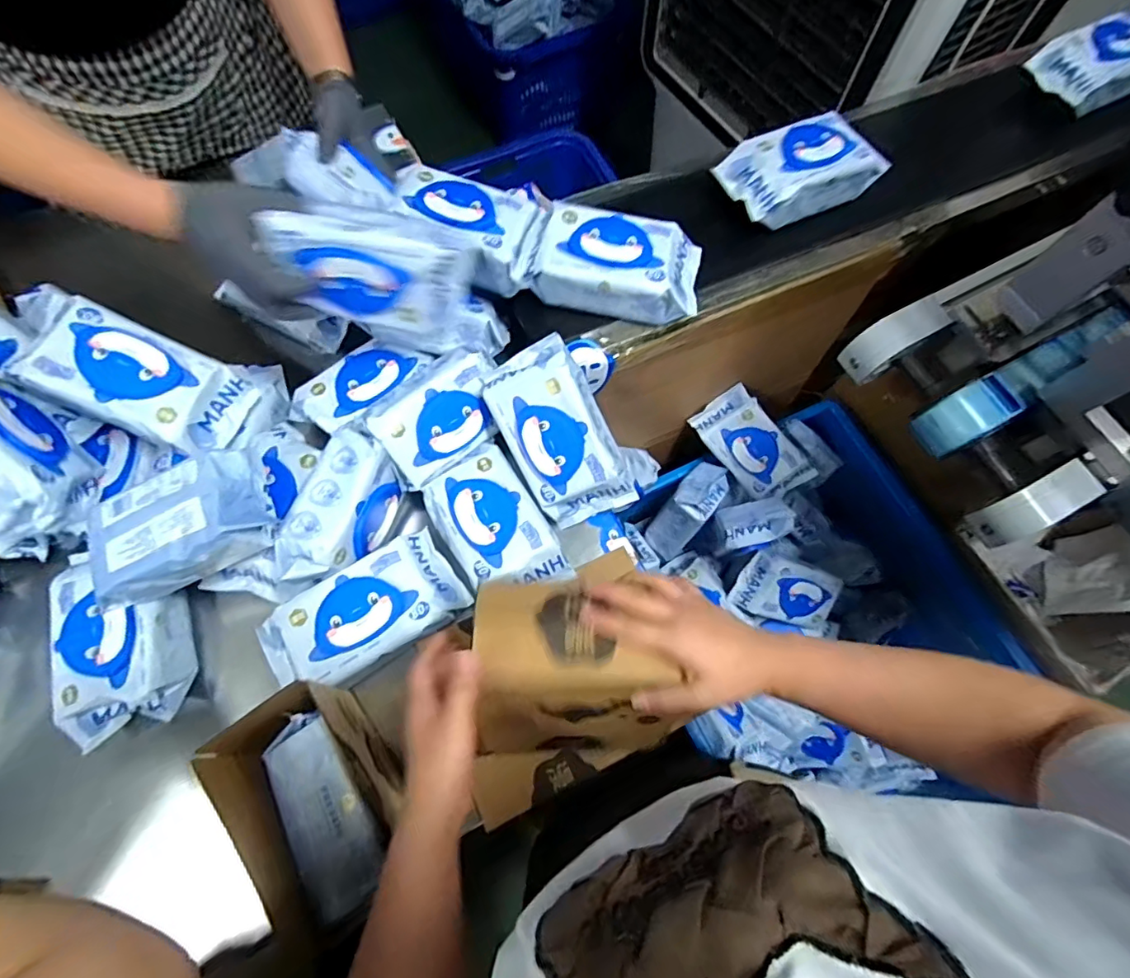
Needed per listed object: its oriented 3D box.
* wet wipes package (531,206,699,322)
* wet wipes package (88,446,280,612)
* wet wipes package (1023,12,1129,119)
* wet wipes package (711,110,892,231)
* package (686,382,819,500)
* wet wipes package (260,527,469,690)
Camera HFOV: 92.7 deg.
[{"bbox_3d":[0.068,-0.276,0.661,0.192,0.065,0.108,9,71,2],"label":"wet wipes package"},{"bbox_3d":[-0.408,0.042,0.569,0.181,0.070,0.111,-26,73,-10],"label":"wet wipes package"},{"bbox_3d":[0.834,-0.675,0.846,0.182,0.074,0.116,-18,72,-7],"label":"wet wipes package"},{"bbox_3d":[0.322,-0.440,0.743,0.213,0.066,0.120,-30,74,-11],"label":"wet wipes package"},{"bbox_3d":[0.336,-0.072,0.953,0.115,0.053,0.220,-40,89,18],"label":"package"},{"bbox_3d":[-0.227,0.143,0.611,0.214,0.049,0.108,-33,74,-12],"label":"wet wipes package"}]

